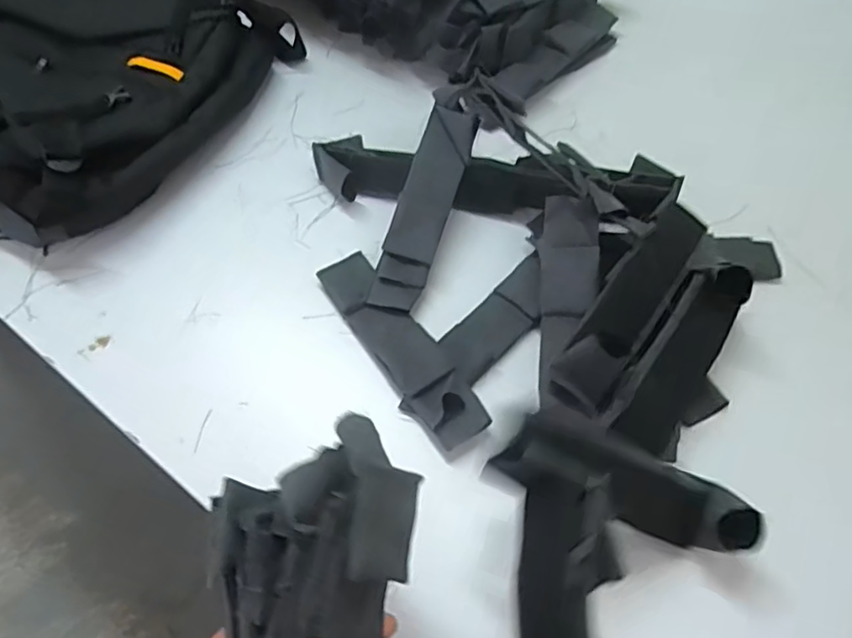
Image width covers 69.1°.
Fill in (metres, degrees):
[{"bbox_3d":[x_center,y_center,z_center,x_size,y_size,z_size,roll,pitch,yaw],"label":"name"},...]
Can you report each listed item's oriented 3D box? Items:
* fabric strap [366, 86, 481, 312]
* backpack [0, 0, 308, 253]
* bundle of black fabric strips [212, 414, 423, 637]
[{"bbox_3d":[0.000,-0.105,0.544,0.045,0.020,0.205,16,78,10],"label":"fabric strap"},{"bbox_3d":[-0.434,-0.276,0.659,0.451,0.095,0.355,20,61,12],"label":"backpack"},{"bbox_3d":[-0.055,0.162,0.280,0.097,0.047,0.224,-1,69,0],"label":"bundle of black fabric strips"}]

